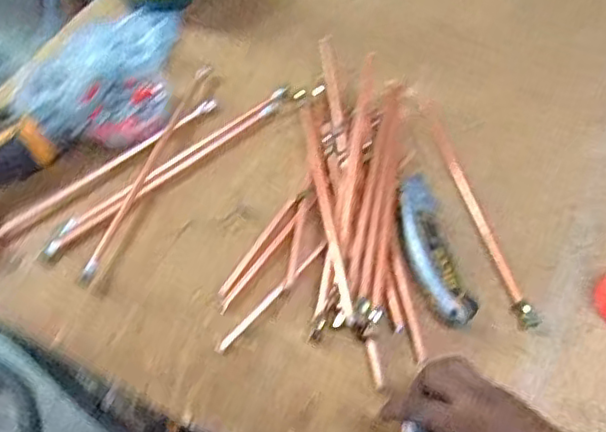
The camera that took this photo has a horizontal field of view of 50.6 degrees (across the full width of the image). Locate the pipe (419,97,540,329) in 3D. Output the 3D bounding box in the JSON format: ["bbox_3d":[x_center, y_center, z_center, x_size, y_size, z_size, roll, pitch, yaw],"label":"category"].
[{"bbox_3d":[0.175,-0.016,0.665,0.019,0.015,0.286,-12,56,-7],"label":"pipe"}]

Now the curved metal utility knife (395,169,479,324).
[{"bbox_3d":[0.122,0.029,0.627,0.047,0.021,0.164,-12,56,-7],"label":"curved metal utility knife"}]

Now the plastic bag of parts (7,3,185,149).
[{"bbox_3d":[-0.244,-0.170,0.763,0.173,0.039,0.220,0,55,1],"label":"plastic bag of parts"}]

